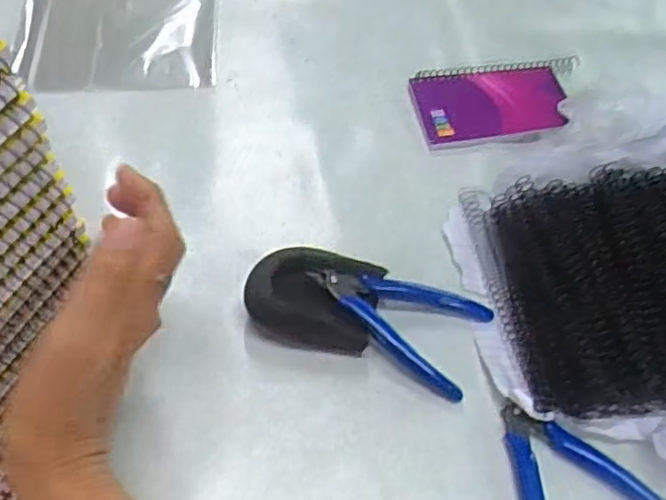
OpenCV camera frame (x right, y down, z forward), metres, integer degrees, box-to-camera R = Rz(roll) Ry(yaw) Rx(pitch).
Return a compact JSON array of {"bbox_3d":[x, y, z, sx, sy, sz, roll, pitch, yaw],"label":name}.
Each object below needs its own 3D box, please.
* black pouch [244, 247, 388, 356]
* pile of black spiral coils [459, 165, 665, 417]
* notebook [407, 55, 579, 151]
[{"bbox_3d":[-0.013,0.034,0.432,0.080,0.033,0.067,10,55,3],"label":"black pouch"},{"bbox_3d":[0.228,0.021,0.440,0.240,0.055,0.164,0,55,-4],"label":"pile of black spiral coils"},{"bbox_3d":[0.139,-0.123,0.553,0.140,0.010,0.092,-7,52,-2],"label":"notebook"}]

